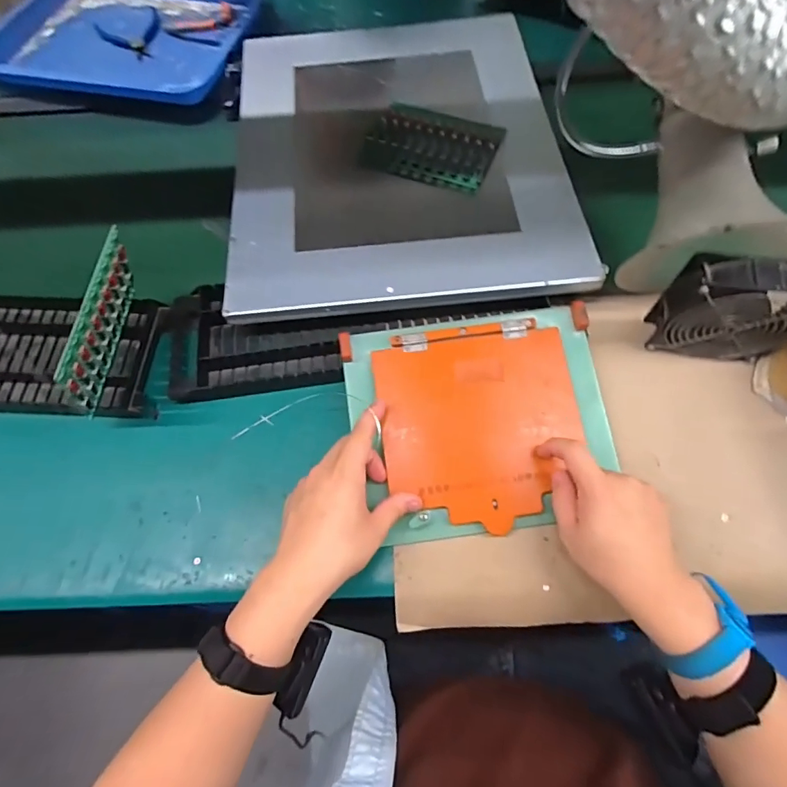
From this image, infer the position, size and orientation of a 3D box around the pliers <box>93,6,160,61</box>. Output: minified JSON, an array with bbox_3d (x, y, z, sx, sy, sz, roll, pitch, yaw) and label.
[{"bbox_3d":[-0.451,-0.633,0.821,0.109,0.009,0.163,-32,68,-12],"label":"pliers"}]

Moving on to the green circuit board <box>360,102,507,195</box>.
[{"bbox_3d":[0.052,-0.327,0.609,0.162,0.014,0.124,21,68,12],"label":"green circuit board"}]

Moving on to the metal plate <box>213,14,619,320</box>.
[{"bbox_3d":[0.000,-0.337,0.621,0.415,0.022,0.523,-6,65,0],"label":"metal plate"}]

